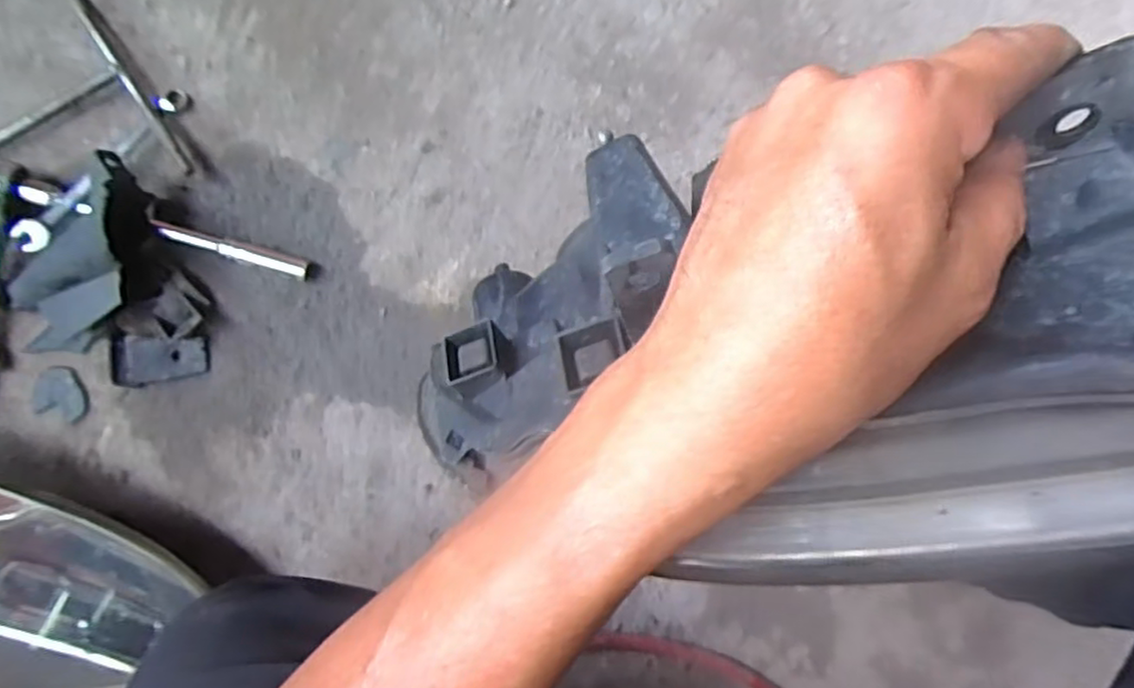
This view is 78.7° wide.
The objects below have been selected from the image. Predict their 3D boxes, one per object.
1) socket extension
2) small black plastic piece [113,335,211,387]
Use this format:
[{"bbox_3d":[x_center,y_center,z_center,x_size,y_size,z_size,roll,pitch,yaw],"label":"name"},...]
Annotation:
[{"bbox_3d":[-0.257,-0.072,0.536,0.114,0.012,0.014,16,90,-6],"label":"socket extension"},{"bbox_3d":[-0.313,0.013,0.533,0.067,0.013,0.037,1,91,-6],"label":"small black plastic piece"}]

